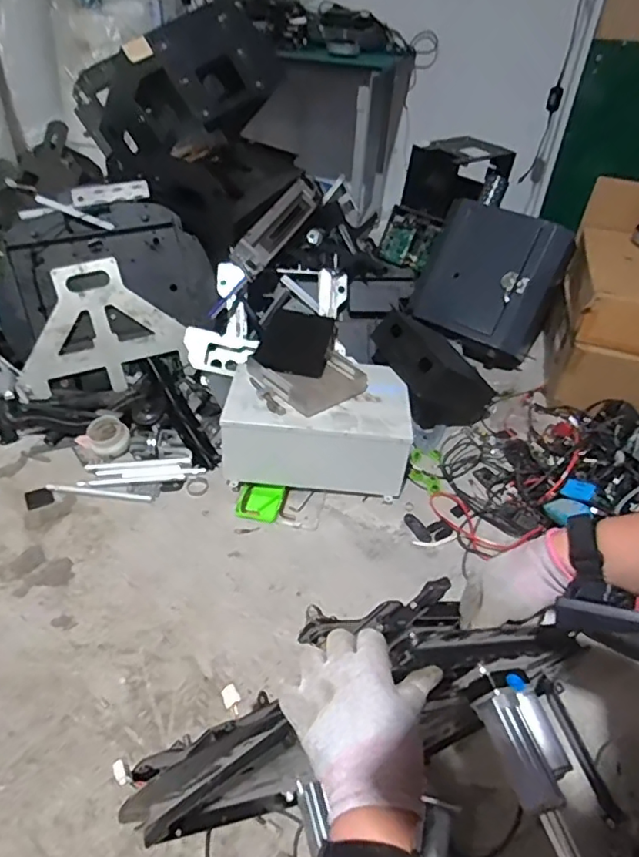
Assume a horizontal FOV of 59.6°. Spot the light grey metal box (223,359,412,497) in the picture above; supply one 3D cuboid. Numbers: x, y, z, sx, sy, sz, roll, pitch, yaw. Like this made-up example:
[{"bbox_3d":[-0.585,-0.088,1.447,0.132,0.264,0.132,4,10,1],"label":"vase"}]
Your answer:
[{"bbox_3d":[-0.005,-0.004,1.395,0.435,0.195,0.242,5,38,0],"label":"light grey metal box"}]

